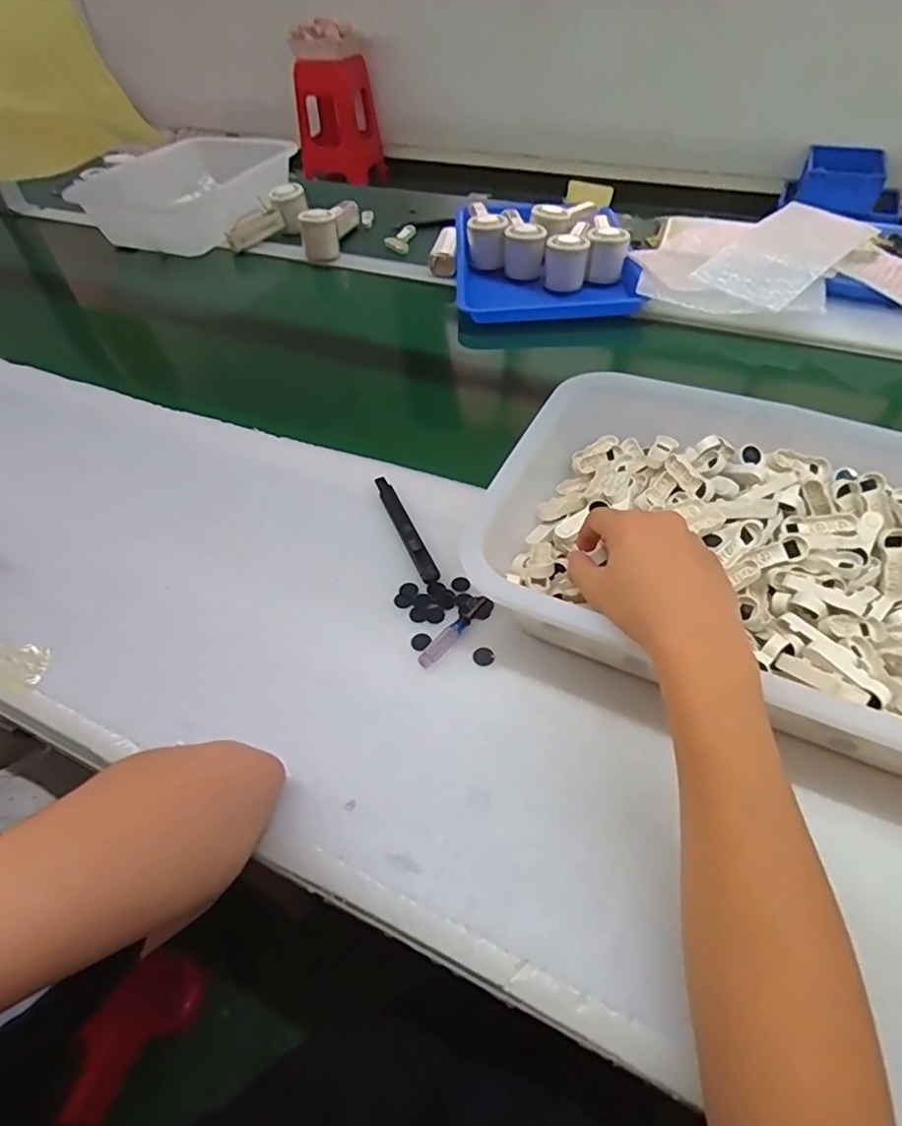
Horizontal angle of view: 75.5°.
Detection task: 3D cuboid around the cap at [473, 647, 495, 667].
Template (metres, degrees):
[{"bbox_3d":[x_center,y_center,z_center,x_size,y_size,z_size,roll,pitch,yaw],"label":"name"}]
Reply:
[{"bbox_3d":[0.024,0.067,0.424,0.015,0.004,0.015,-4,49,0],"label":"cap"}]

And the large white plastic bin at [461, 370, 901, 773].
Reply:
[{"bbox_3d":[0.215,-0.021,0.436,0.363,0.089,0.273,24,54,22],"label":"large white plastic bin"}]

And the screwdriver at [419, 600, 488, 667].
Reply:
[{"bbox_3d":[0.004,0.051,0.433,0.013,0.008,0.074,35,59,29],"label":"screwdriver"}]

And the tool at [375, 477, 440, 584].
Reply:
[{"bbox_3d":[-0.042,-0.035,0.505,0.014,0.013,0.135,-19,50,-13],"label":"tool"}]

